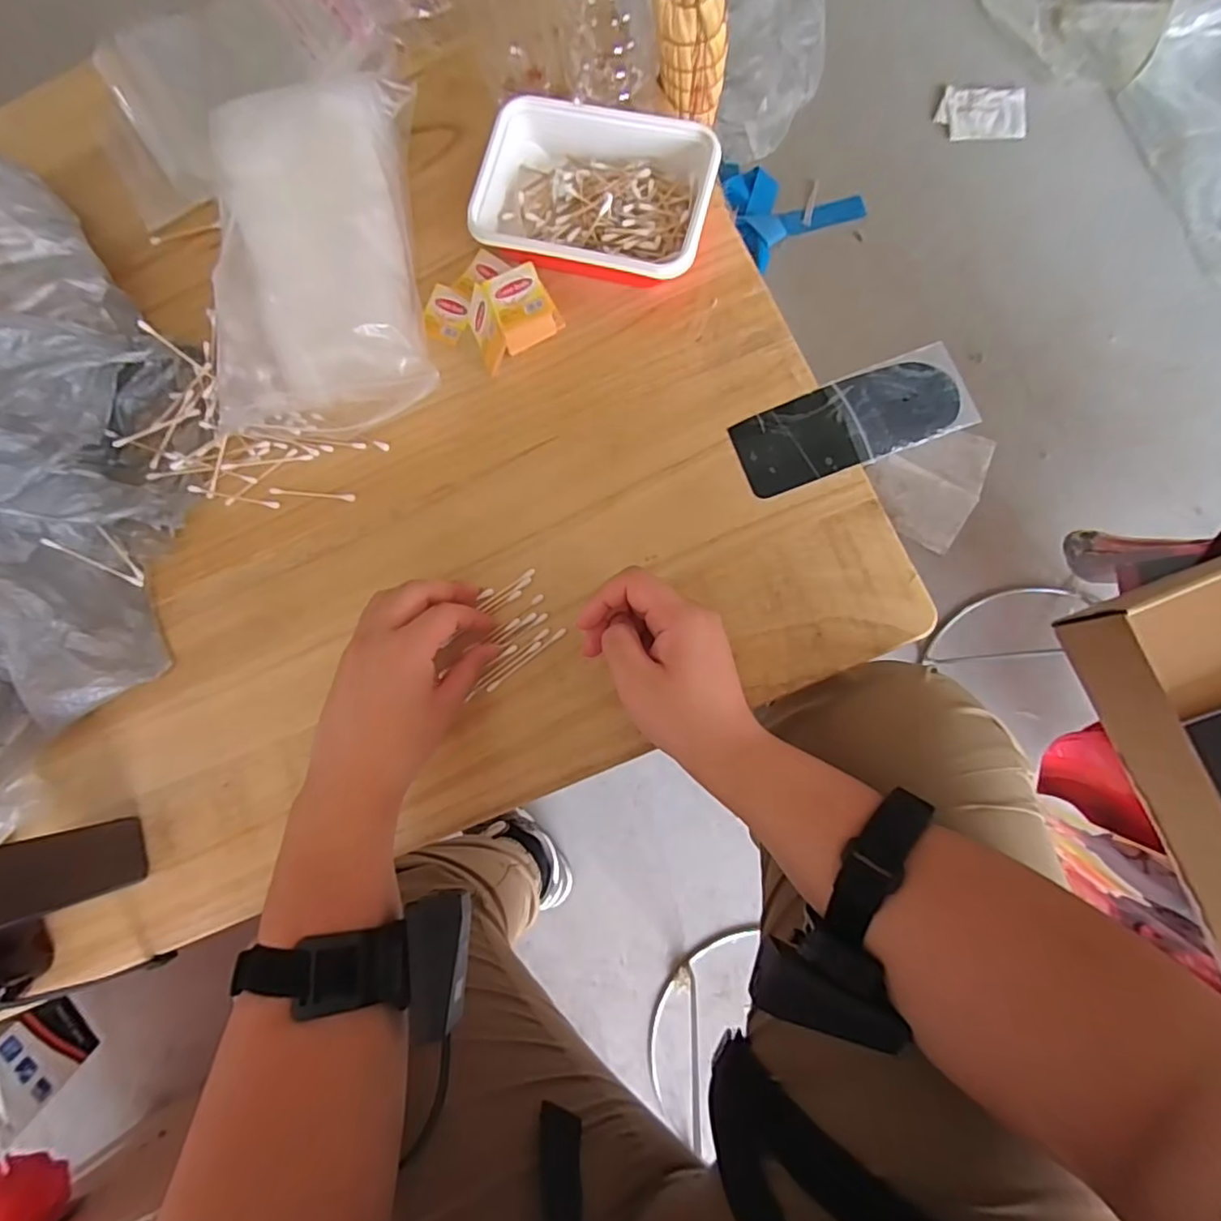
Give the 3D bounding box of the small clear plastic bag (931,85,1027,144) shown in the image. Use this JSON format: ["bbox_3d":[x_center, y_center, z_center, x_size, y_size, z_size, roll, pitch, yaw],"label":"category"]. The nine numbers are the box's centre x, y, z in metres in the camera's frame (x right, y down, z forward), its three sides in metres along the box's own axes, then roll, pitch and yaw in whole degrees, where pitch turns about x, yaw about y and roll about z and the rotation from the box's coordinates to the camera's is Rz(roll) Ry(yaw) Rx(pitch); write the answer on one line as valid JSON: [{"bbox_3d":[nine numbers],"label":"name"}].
[{"bbox_3d":[0.620,-0.830,1.011,0.139,0.007,0.106,1,83,9],"label":"small clear plastic bag"}]

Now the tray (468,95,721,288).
[{"bbox_3d":[-0.008,-0.314,0.456,0.172,0.039,0.128,15,85,7],"label":"tray"}]

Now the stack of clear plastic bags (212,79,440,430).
[{"bbox_3d":[-0.225,-0.268,0.465,0.168,0.051,0.252,-8,82,5],"label":"stack of clear plastic bags"}]

